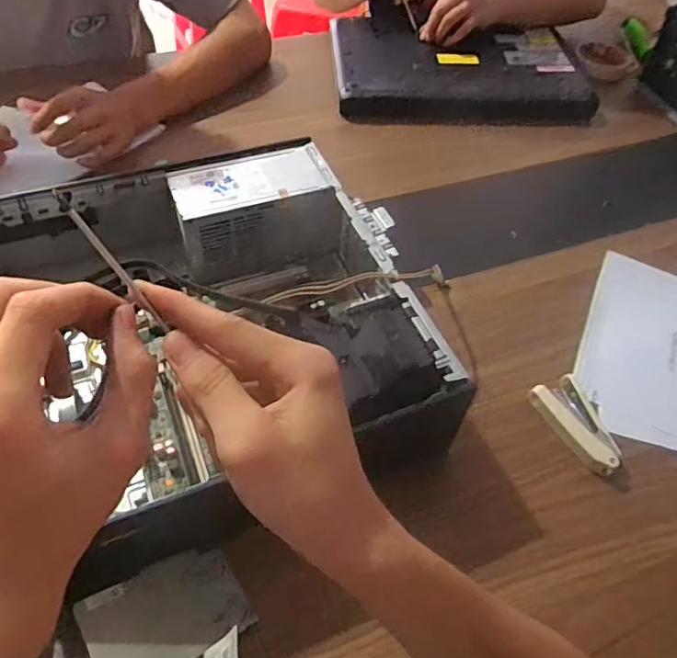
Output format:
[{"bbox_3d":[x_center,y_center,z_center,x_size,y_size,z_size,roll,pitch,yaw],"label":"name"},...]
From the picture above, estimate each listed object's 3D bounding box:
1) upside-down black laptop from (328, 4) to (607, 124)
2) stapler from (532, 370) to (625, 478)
[{"bbox_3d":[0.185,-0.388,0.841,0.389,0.049,0.238,2,52,-2],"label":"upside-down black laptop"},{"bbox_3d":[0.221,0.084,0.507,0.053,0.025,0.090,-27,58,-22],"label":"stapler"}]

